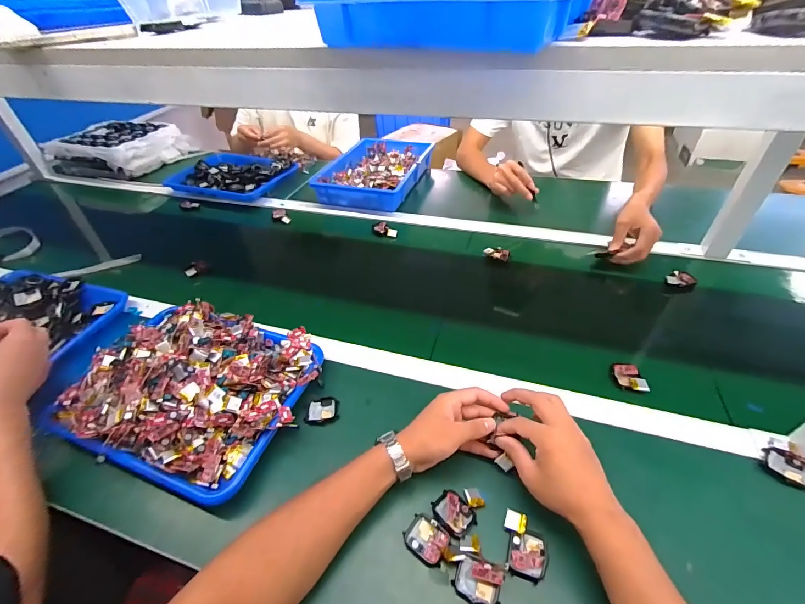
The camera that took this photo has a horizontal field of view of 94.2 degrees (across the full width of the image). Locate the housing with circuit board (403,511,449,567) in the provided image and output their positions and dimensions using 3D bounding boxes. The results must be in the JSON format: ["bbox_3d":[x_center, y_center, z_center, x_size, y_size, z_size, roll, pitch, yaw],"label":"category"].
[{"bbox_3d":[0.027,0.261,0.412,0.046,0.007,0.038,21,49,25],"label":"housing with circuit board"}]

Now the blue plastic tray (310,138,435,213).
[{"bbox_3d":[-0.080,-0.383,1.085,0.270,0.058,0.373,13,46,18],"label":"blue plastic tray"}]

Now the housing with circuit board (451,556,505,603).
[{"bbox_3d":[0.076,0.284,0.379,0.046,0.014,0.036,11,45,16],"label":"housing with circuit board"}]

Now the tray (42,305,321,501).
[{"bbox_3d":[-0.308,0.109,0.541,0.332,0.067,0.258,11,45,17],"label":"tray"}]

